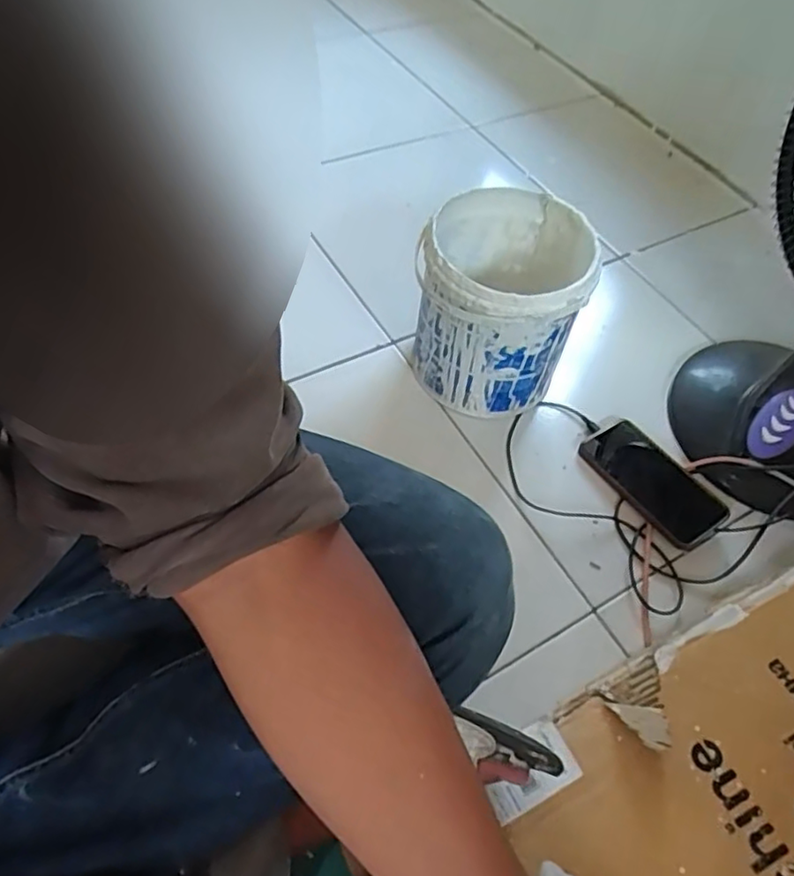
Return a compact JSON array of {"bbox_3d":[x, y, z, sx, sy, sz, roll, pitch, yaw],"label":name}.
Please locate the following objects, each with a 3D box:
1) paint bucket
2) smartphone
[{"bbox_3d":[0.116,-0.148,0.728,0.176,0.202,0.196,14,55,6],"label":"paint bucket"},{"bbox_3d":[0.289,0.047,0.704,0.084,0.015,0.161,-34,65,-12],"label":"smartphone"}]

